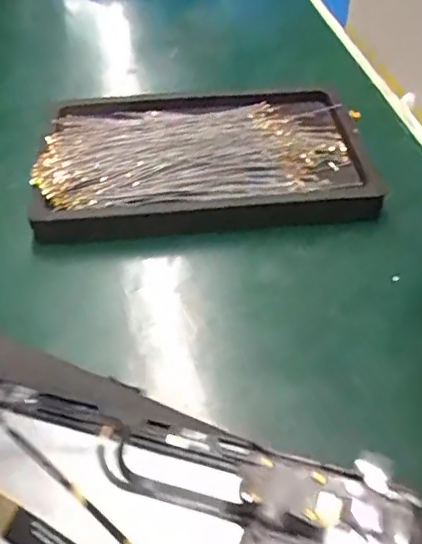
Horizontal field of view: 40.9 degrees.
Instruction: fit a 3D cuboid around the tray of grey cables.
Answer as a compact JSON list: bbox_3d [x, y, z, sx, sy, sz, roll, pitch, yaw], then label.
[{"bbox_3d":[-0.005,-0.090,0.432,0.240,0.029,0.147,-6,49,-3],"label":"tray of grey cables"}]

